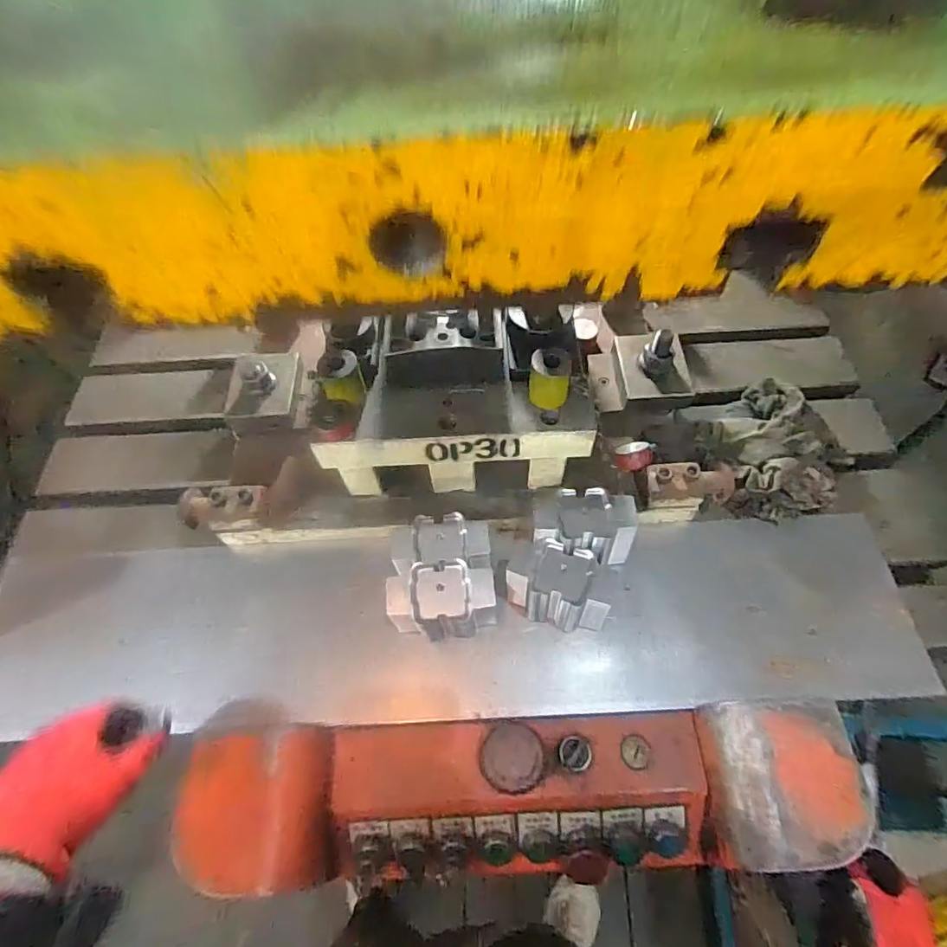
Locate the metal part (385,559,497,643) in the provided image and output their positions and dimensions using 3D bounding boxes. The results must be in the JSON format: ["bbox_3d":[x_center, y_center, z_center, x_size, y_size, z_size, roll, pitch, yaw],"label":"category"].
[{"bbox_3d":[-0.032,0.135,0.556,0.108,0.084,0.063,-2,59,1],"label":"metal part"}]

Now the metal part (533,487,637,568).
[{"bbox_3d":[0.116,0.066,0.580,0.109,0.081,0.074,-1,59,2],"label":"metal part"}]

